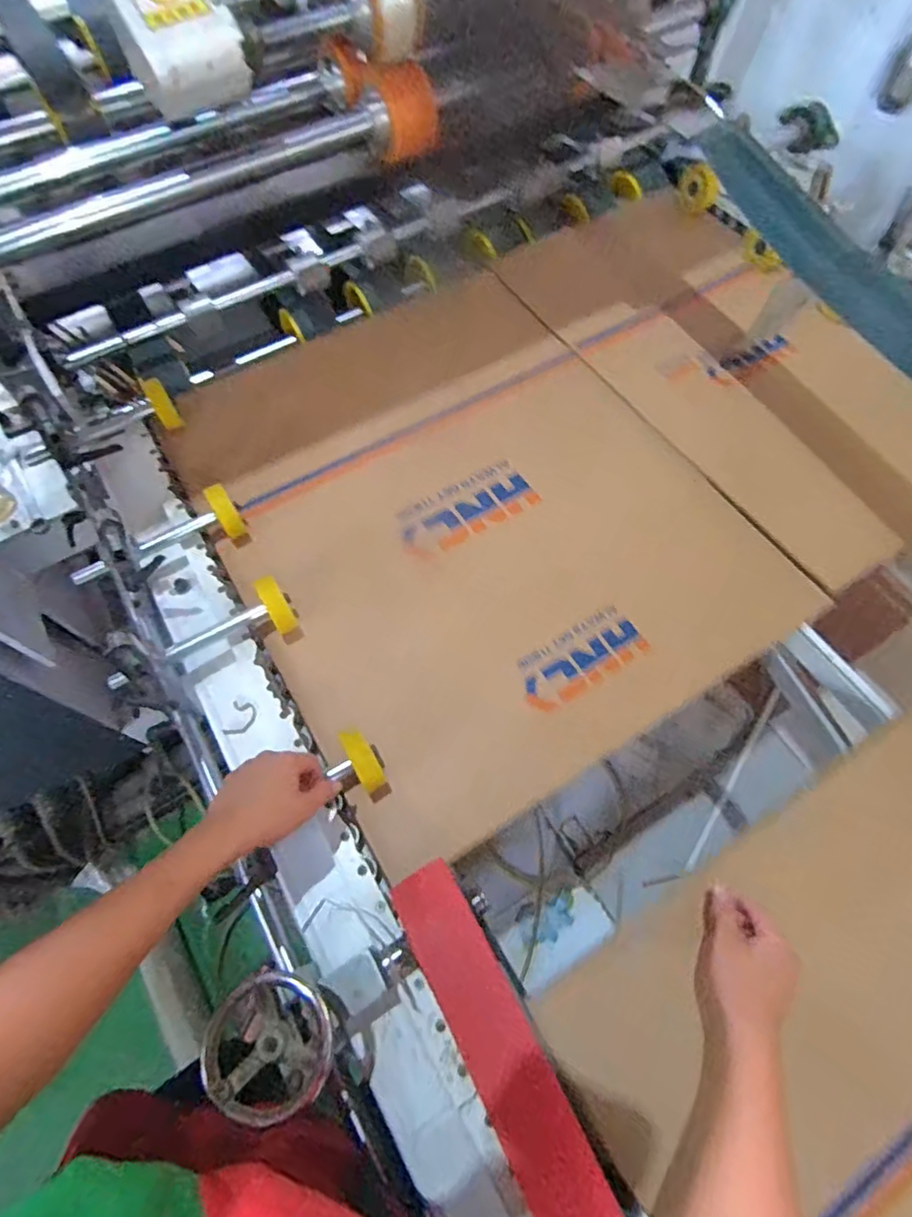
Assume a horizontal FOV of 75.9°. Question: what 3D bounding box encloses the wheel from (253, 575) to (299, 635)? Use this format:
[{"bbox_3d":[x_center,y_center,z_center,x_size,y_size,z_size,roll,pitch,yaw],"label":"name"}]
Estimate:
[{"bbox_3d":[-0.228,-0.001,0.755,0.027,0.071,0.065,-29,66,-12],"label":"wheel"}]

